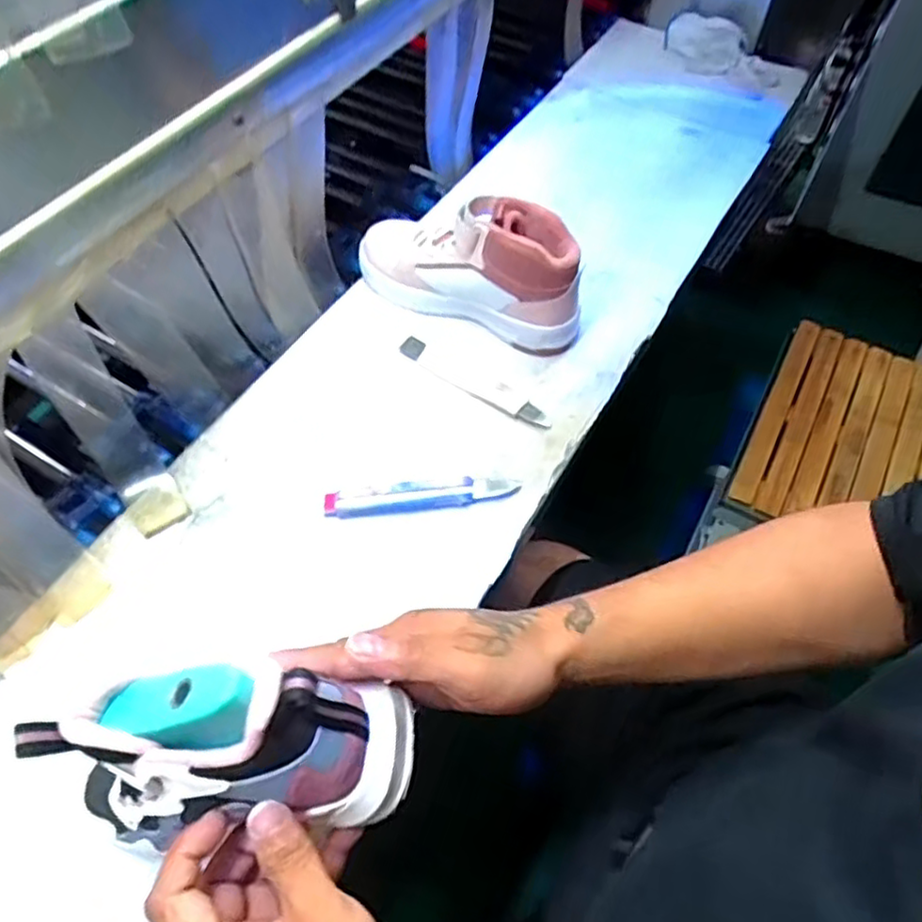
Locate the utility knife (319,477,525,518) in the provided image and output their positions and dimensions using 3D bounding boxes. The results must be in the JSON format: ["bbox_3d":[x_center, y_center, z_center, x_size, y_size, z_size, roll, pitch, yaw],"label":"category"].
[{"bbox_3d":[-0.033,0.027,0.581,0.165,0.009,0.026,-6,58,-5],"label":"utility knife"}]

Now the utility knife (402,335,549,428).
[{"bbox_3d":[0.013,-0.076,0.658,0.166,0.007,0.030,31,62,17],"label":"utility knife"}]

